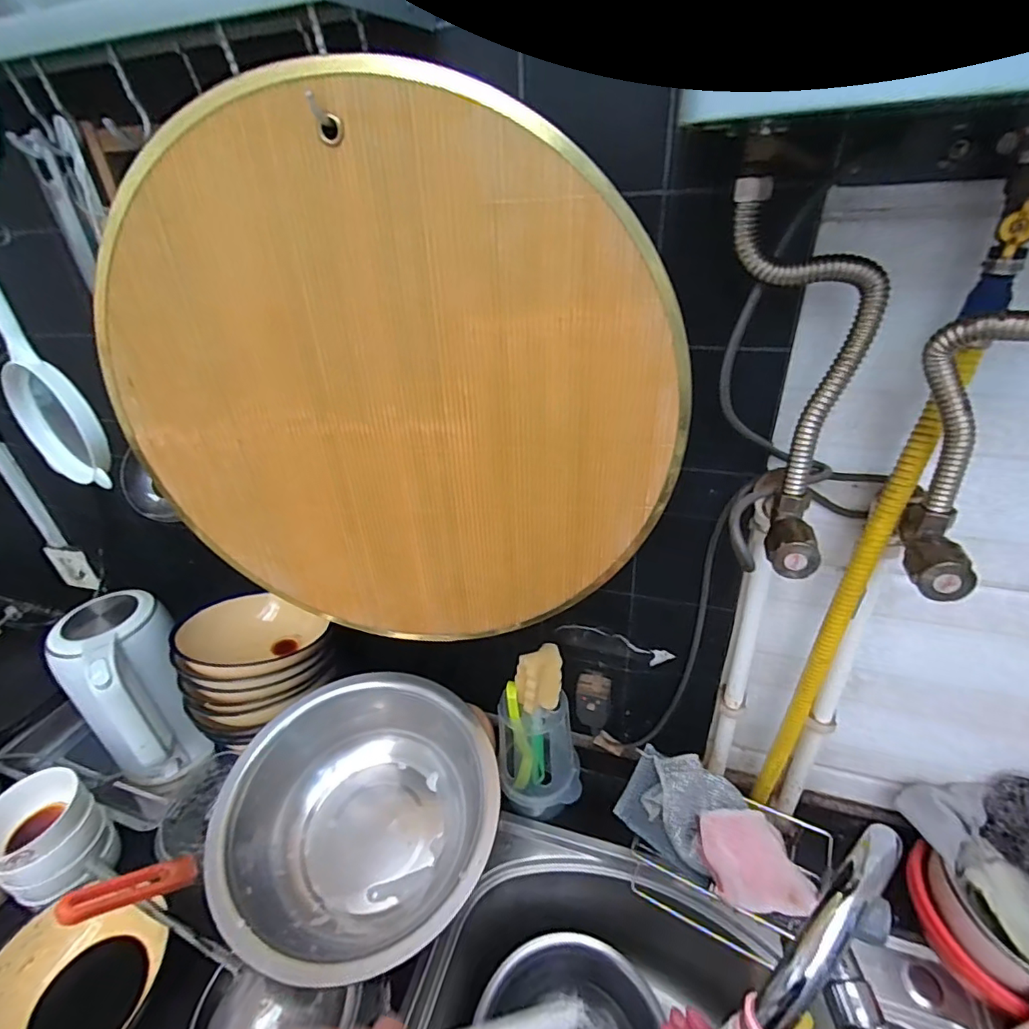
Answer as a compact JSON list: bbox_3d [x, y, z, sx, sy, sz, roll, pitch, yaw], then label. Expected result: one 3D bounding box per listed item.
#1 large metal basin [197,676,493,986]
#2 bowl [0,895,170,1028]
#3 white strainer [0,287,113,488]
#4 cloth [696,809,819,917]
[{"bbox_3d":[-0.157,0.326,0.562,0.273,0.128,0.277,-3,32,2],"label":"large metal basin"},{"bbox_3d":[-0.472,0.508,0.551,0.160,0.069,0.153,-3,32,2],"label":"bowl"},{"bbox_3d":[-0.453,-0.129,0.492,0.134,0.209,0.048,23,41,35],"label":"white strainer"},{"bbox_3d":[0.232,0.334,0.507,0.096,0.015,0.086,3,33,10],"label":"cloth"}]

